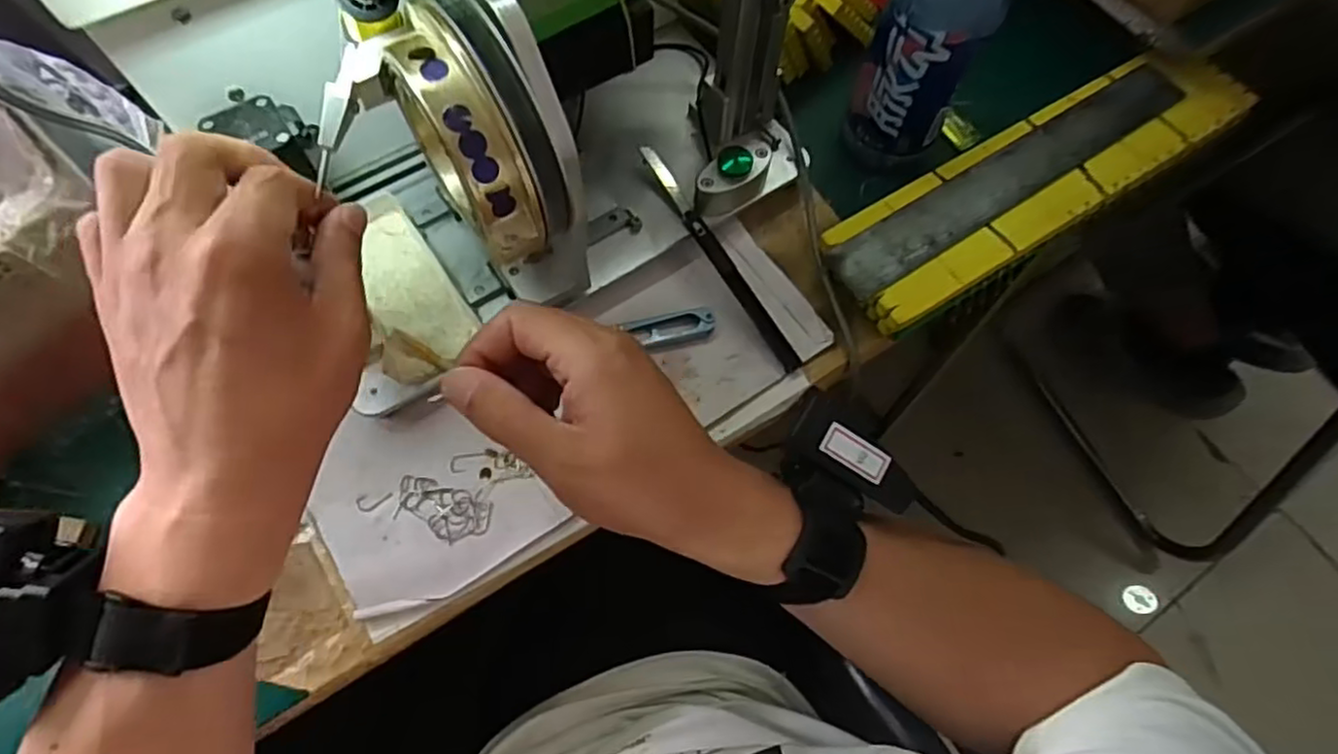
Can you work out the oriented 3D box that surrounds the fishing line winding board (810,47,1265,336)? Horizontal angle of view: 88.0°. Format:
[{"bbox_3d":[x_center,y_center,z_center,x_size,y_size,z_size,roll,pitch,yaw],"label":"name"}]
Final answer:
[{"bbox_3d":[0.256,-0.135,0.484,0.332,0.043,0.083,-30,70,-14],"label":"fishing line winding board"}]

